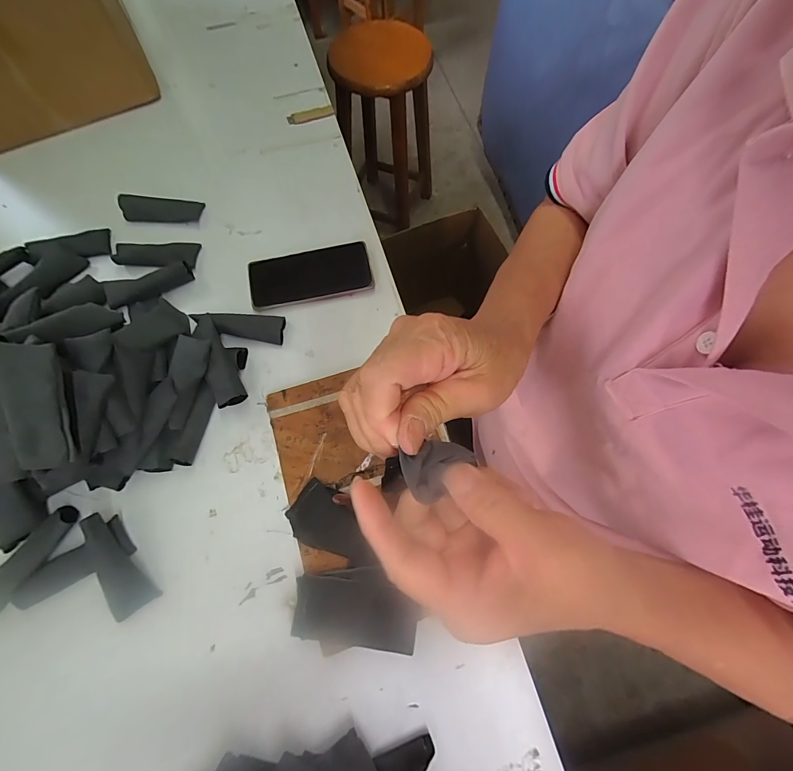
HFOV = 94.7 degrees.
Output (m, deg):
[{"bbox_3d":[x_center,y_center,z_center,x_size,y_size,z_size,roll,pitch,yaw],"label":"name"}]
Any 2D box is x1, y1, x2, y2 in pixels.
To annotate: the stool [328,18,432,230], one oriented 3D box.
[{"bbox_3d":[-0.021,-0.800,1.185,0.290,0.543,0.261,2,71,1],"label":"stool"}]

